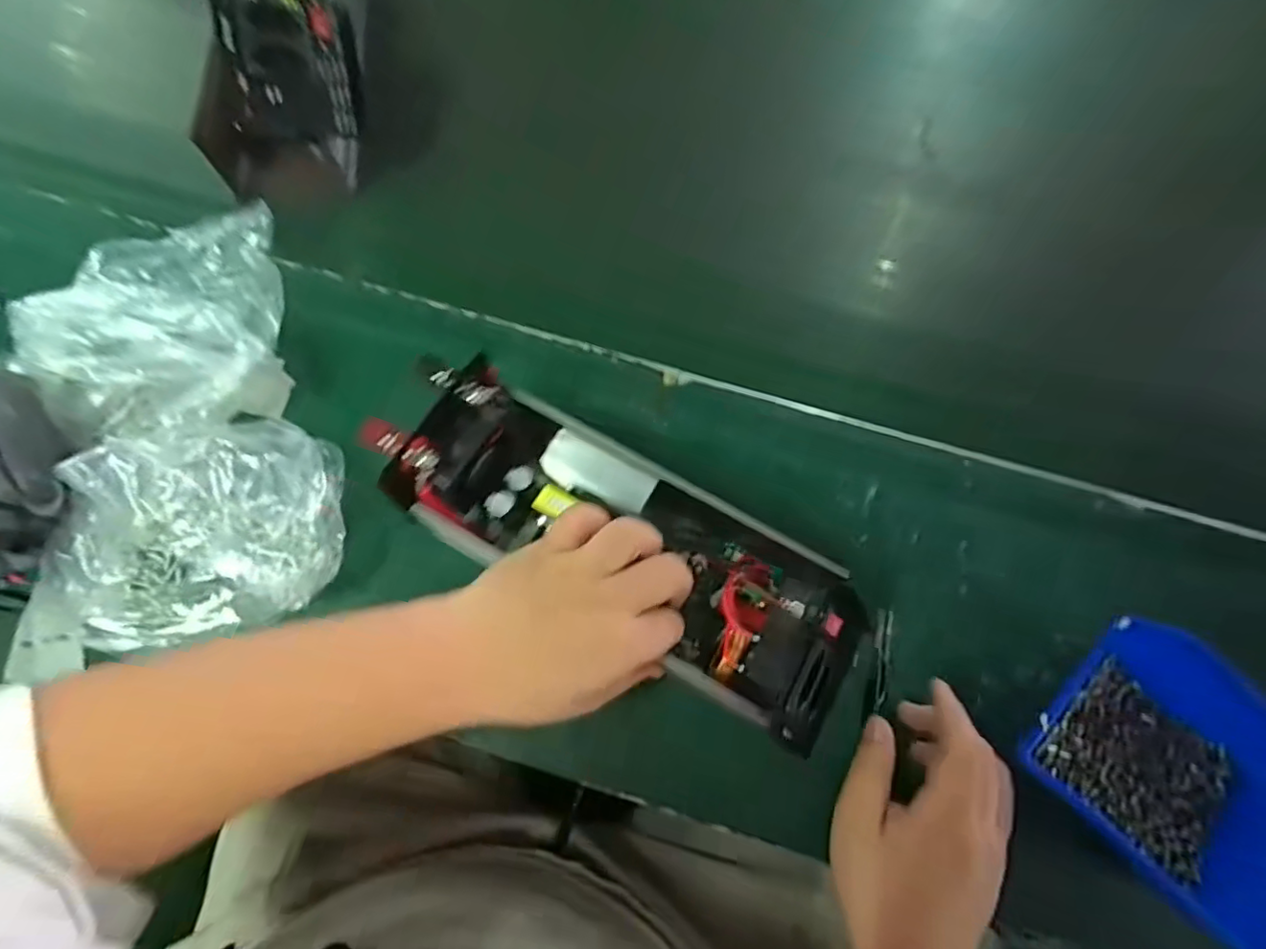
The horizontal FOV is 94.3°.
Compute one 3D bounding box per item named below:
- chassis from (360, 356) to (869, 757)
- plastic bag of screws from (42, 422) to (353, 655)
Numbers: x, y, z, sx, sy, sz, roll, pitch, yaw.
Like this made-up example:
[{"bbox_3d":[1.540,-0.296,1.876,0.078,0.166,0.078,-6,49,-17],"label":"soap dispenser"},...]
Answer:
[{"bbox_3d":[-0.007,0.038,0.356,0.282,0.090,0.103,30,73,2],"label":"chassis"},{"bbox_3d":[-0.277,0.034,0.367,0.175,0.055,0.135,-16,73,-7],"label":"plastic bag of screws"}]

